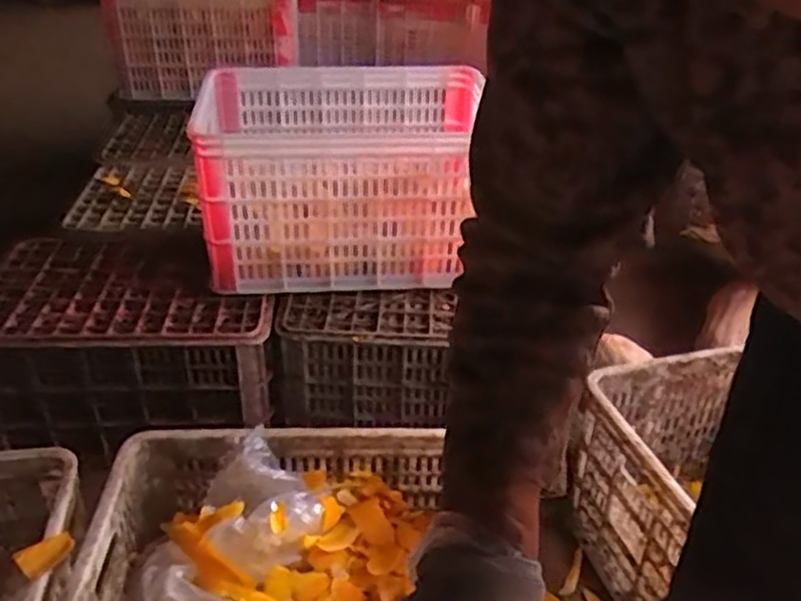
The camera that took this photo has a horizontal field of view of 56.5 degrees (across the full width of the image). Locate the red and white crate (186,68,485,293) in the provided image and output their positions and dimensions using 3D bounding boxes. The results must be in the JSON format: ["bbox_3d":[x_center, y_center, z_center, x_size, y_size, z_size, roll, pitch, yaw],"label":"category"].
[{"bbox_3d":[-0.095,-0.218,1.357,0.495,0.294,0.387,-4,33,-9],"label":"red and white crate"}]

